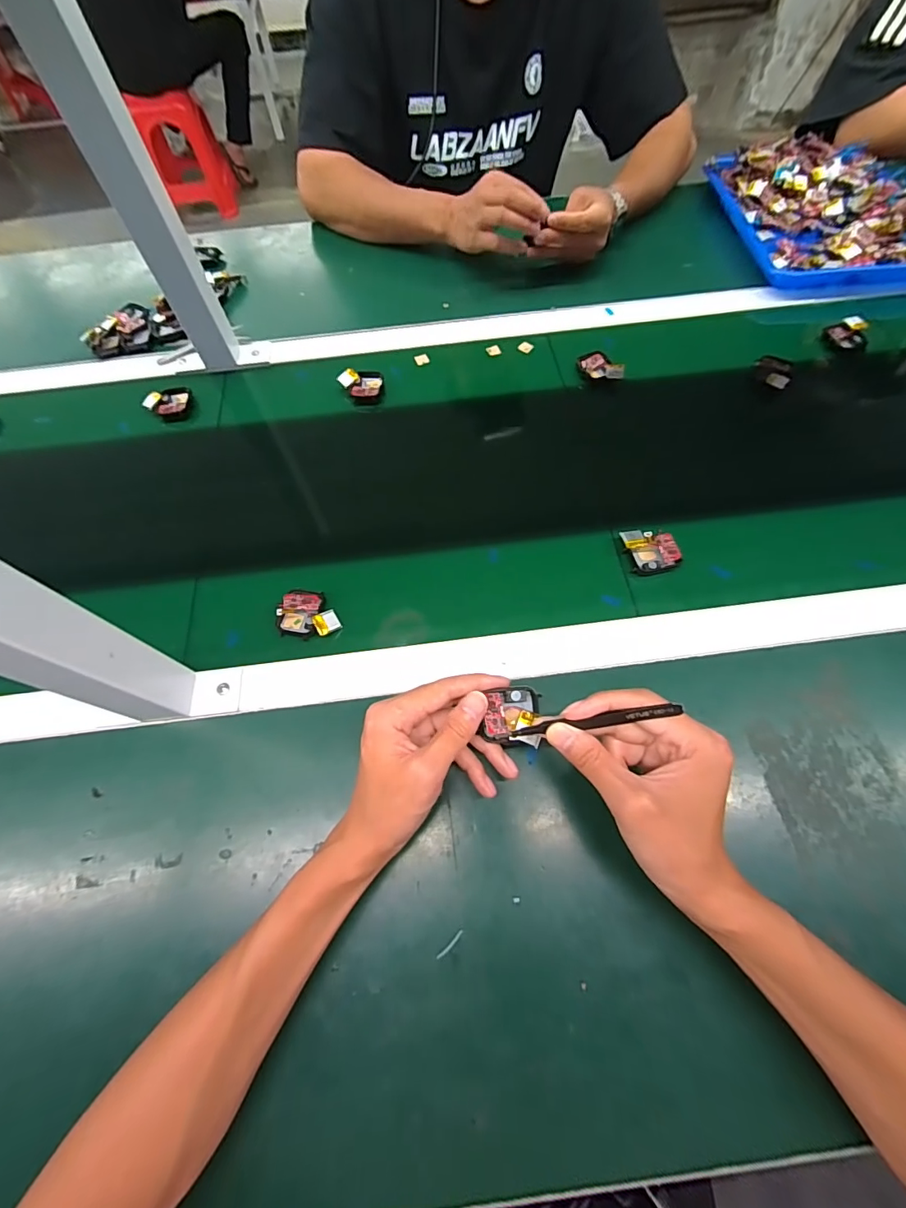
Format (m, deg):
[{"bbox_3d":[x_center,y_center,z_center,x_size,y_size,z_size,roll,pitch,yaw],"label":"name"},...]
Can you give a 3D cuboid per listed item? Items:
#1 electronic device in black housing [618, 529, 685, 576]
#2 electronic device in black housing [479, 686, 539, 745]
[{"bbox_3d":[0.187,-0.051,0.435,0.043,0.018,0.044,-16,64,-6],"label":"electronic device in black housing"},{"bbox_3d":[0.042,0.078,0.323,0.034,0.013,0.041,9,64,7],"label":"electronic device in black housing"}]

